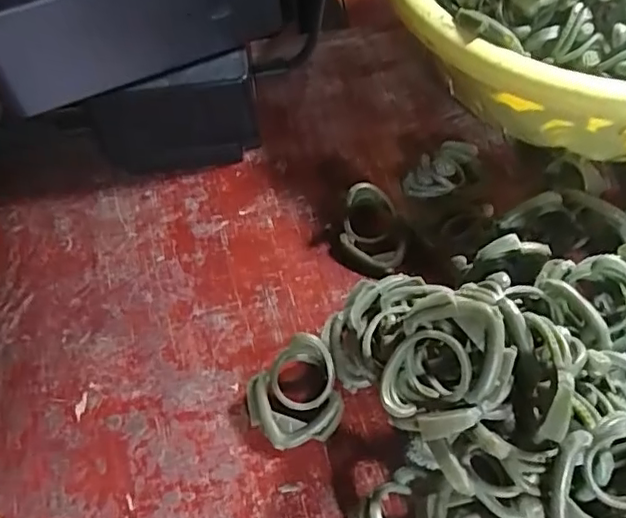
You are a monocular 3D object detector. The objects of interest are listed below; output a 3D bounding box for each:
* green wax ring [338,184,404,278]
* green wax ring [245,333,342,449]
[{"bbox_3d":[0.026,-0.014,0.252,0.027,0.023,0.030,10,55,13],"label":"green wax ring"},{"bbox_3d":[-0.008,0.048,0.208,0.033,0.024,0.032,-3,53,4],"label":"green wax ring"}]

